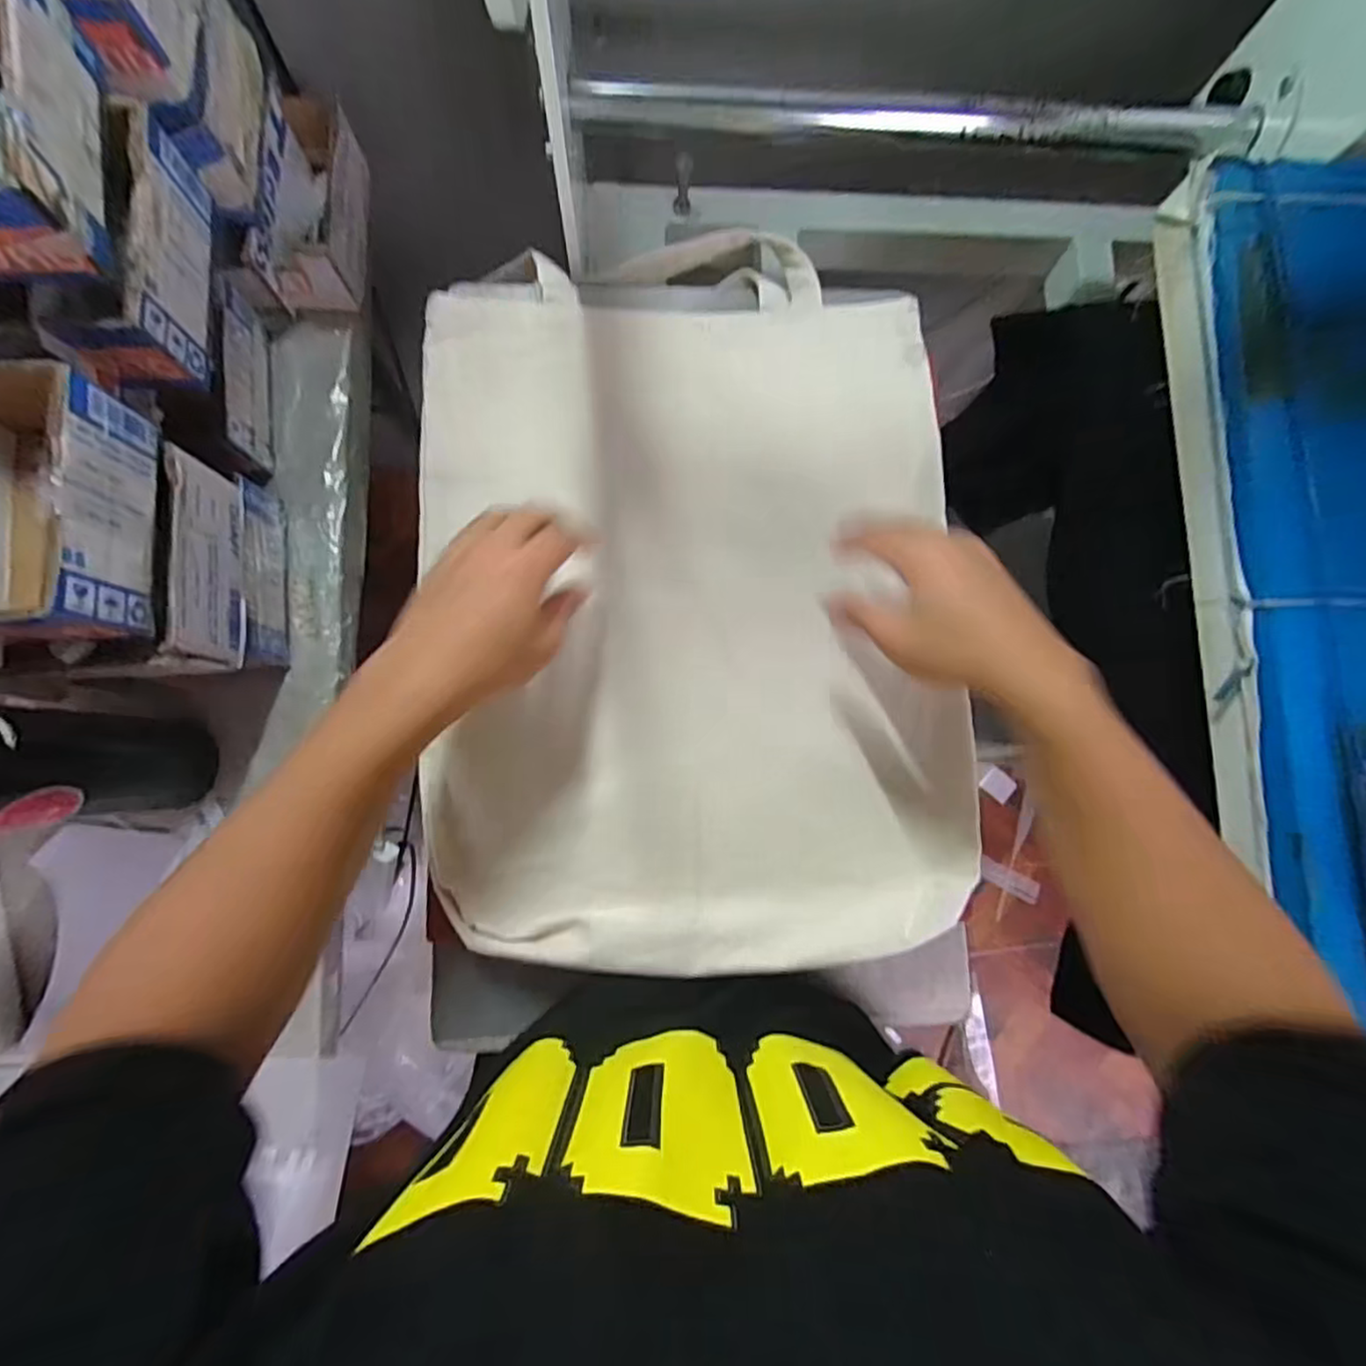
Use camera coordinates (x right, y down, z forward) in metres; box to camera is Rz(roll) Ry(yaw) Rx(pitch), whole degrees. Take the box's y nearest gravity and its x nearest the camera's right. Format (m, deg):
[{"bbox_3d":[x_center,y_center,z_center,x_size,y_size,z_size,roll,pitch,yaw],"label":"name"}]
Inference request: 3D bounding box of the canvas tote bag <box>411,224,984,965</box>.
[{"bbox_3d":[0.011,-0.087,0.478,0.382,0.049,0.553,-1,82,-4],"label":"canvas tote bag"}]

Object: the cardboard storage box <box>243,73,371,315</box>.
[{"bbox_3d":[-0.340,-0.451,0.598,0.080,0.070,0.191,0,82,-4],"label":"cardboard storage box"}]

